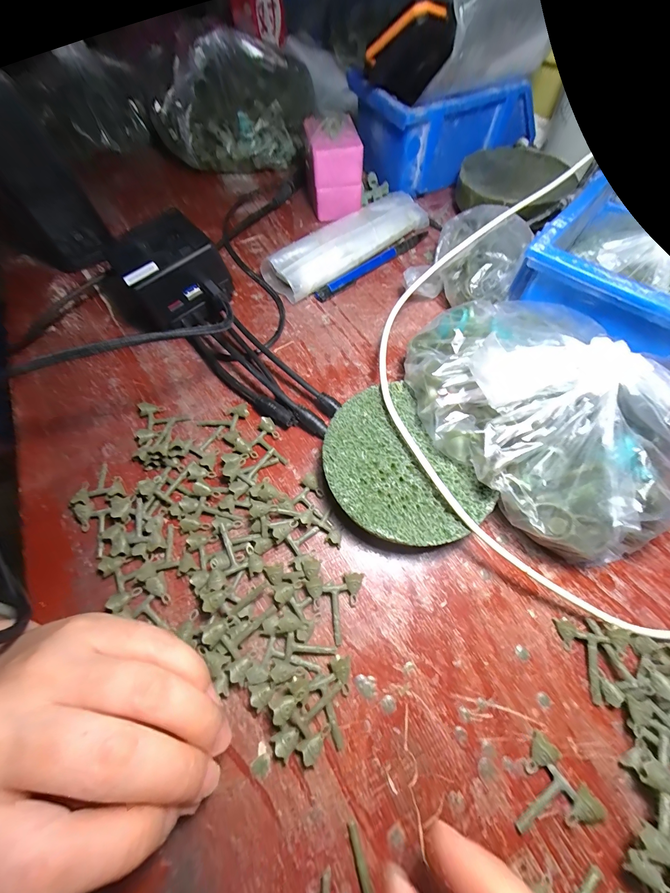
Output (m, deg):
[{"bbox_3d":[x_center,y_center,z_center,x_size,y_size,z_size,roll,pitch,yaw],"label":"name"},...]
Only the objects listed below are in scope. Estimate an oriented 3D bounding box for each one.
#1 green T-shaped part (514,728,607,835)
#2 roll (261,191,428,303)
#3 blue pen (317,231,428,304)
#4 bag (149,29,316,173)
[{"bbox_3d":[0.097,0.161,0.146,0.035,0.009,0.032,-33,68,-14],"label":"green T-shaped part"},{"bbox_3d":[0.015,-0.199,0.309,0.172,0.030,0.049,-37,69,-15],"label":"roll"},{"bbox_3d":[0.038,-0.176,0.309,0.136,0.009,0.011,-37,69,-15],"label":"blue pen"},{"bbox_3d":[-0.111,-0.381,0.360,0.173,0.093,0.094,-24,66,-10],"label":"bag"}]

